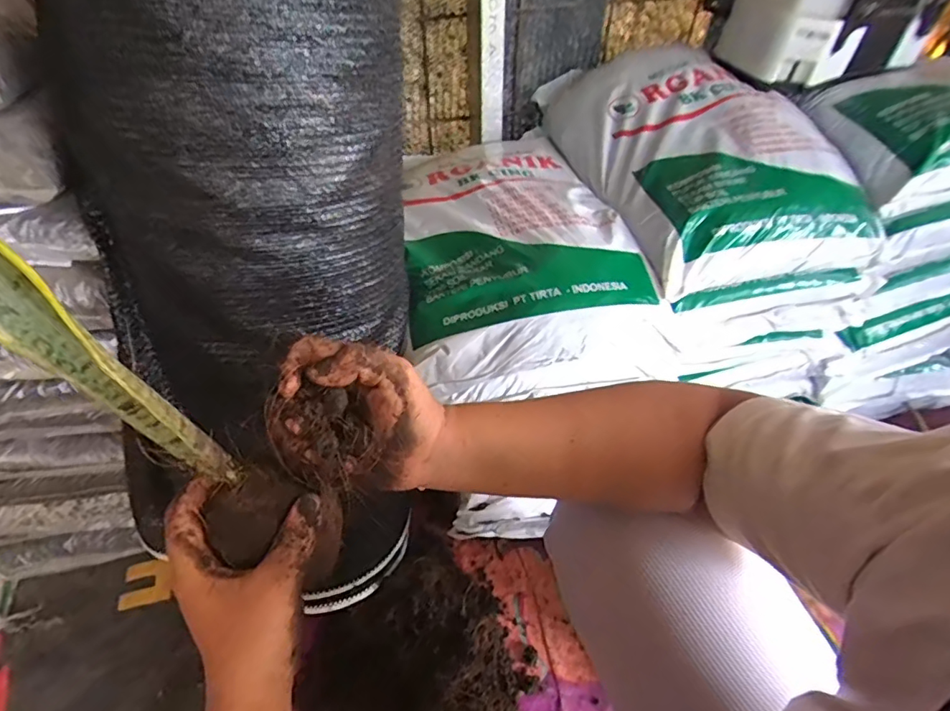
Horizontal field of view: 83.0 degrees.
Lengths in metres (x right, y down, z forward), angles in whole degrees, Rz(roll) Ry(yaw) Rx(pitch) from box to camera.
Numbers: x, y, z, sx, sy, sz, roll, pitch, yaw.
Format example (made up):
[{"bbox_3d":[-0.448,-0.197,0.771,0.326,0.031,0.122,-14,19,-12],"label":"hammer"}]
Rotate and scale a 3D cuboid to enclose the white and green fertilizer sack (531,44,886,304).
[{"bbox_3d":[0.310,-0.257,0.727,0.306,0.133,0.358,-14,50,-12],"label":"white and green fertilizer sack"}]

